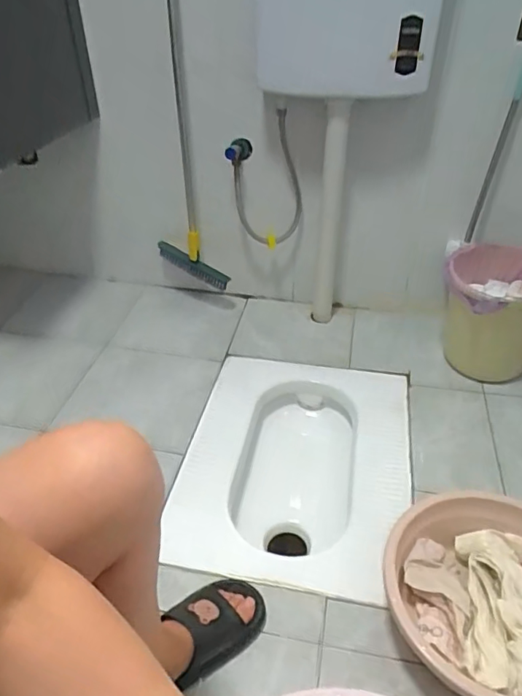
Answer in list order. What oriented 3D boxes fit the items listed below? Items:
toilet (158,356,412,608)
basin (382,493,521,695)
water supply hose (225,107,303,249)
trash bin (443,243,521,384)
[{"bbox_3d":[0.077,0.299,1.111,0.435,0.257,0.575,6,37,8],"label":"toilet"},{"bbox_3d":[0.319,0.359,0.741,0.287,0.122,0.275,0,36,0],"label":"basin"},{"bbox_3d":[0.011,-0.384,1.231,0.070,0.273,0.152,-30,46,-34],"label":"water supply hose"},{"bbox_3d":[0.528,-0.068,1.203,0.243,0.244,0.245,18,40,23],"label":"trash bin"}]

